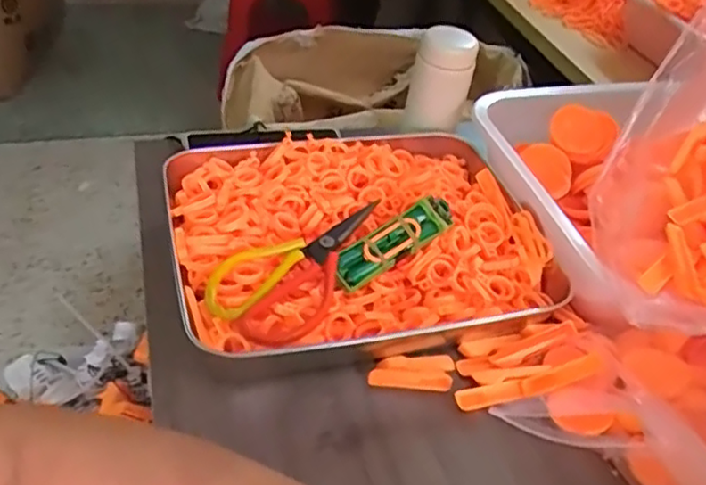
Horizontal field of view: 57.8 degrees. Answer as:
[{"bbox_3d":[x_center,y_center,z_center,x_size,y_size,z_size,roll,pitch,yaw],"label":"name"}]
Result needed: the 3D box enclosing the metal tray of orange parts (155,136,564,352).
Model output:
[{"bbox_3d":[0.002,-0.002,0.552,0.303,0.066,0.245,-9,45,-18],"label":"metal tray of orange parts"}]

